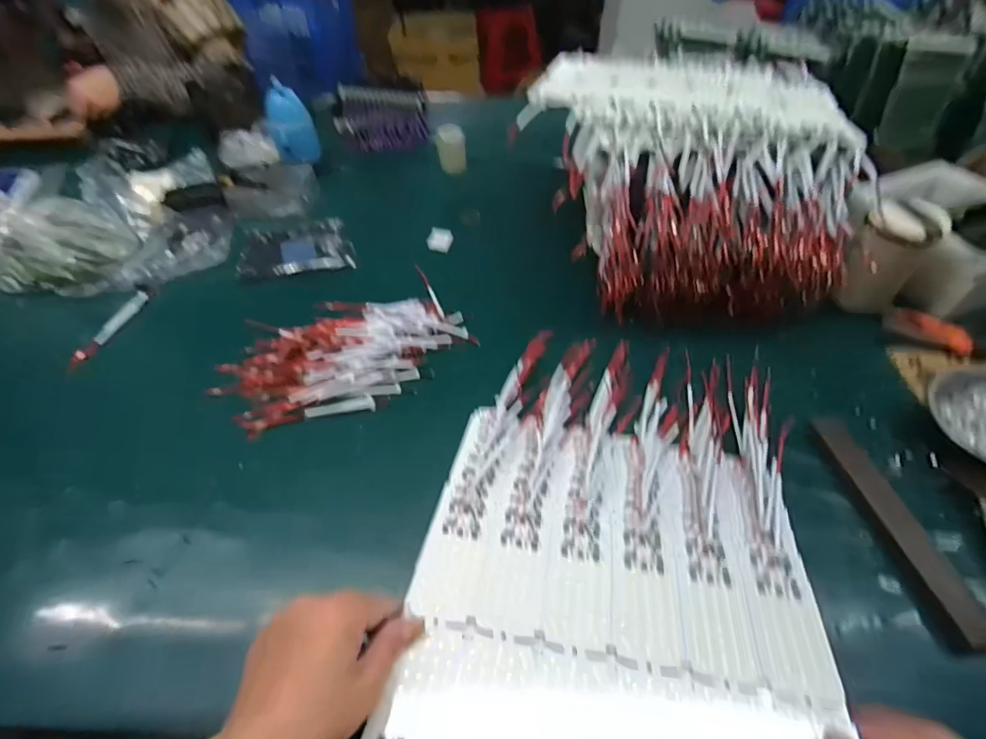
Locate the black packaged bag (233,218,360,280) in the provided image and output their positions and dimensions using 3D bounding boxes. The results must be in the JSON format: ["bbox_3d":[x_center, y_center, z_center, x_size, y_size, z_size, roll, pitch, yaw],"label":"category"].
[{"bbox_3d":[-0.309,-0.193,0.745,0.166,0.017,0.141,-11,50,-9],"label":"black packaged bag"}]

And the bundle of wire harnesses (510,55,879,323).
[{"bbox_3d":[0.240,-0.264,0.648,0.362,0.207,0.376,3,52,0],"label":"bundle of wire harnesses"}]

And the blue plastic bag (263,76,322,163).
[{"bbox_3d":[-0.378,-0.454,0.885,0.076,0.133,0.055,-4,49,-2],"label":"blue plastic bag"}]

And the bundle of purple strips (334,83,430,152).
[{"bbox_3d":[-0.237,-0.532,0.996,0.199,0.085,0.117,-9,50,-6],"label":"bundle of purple strips"}]

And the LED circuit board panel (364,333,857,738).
[{"bbox_3d":[0.105,0.127,0.403,0.294,0.027,0.401,9,45,7],"label":"LED circuit board panel"}]

